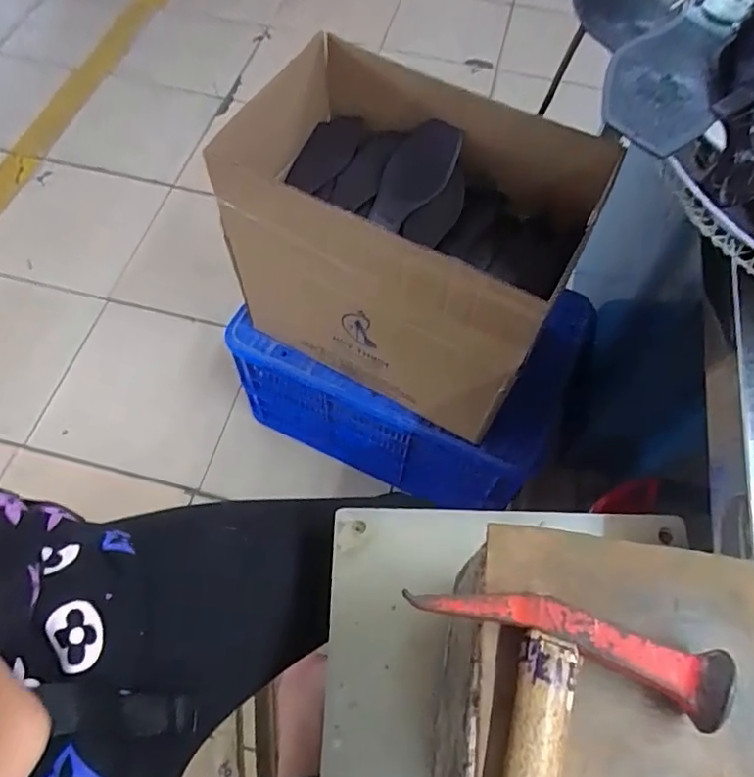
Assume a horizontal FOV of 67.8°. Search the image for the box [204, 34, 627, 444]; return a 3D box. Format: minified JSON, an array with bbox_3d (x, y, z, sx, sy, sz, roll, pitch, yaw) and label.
[{"bbox_3d":[0.052,-0.236,0.850,0.458,0.341,0.359,26,64,12],"label":"box"}]

